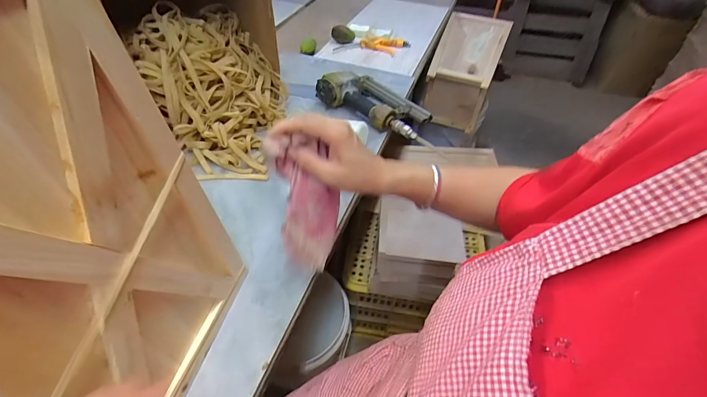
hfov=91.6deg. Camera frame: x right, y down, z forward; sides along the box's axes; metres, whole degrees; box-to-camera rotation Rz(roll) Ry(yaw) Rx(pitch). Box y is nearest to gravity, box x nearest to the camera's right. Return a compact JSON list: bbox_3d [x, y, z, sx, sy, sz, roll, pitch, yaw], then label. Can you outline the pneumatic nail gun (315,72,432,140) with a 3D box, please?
[{"bbox_3d":[0.059,-0.235,0.796,0.251,0.065,0.155,28,51,20],"label":"pneumatic nail gun"}]

